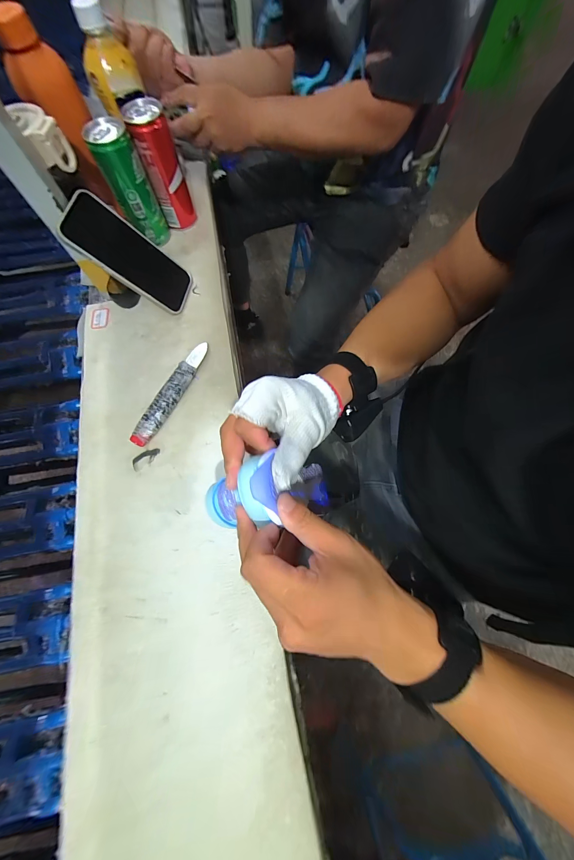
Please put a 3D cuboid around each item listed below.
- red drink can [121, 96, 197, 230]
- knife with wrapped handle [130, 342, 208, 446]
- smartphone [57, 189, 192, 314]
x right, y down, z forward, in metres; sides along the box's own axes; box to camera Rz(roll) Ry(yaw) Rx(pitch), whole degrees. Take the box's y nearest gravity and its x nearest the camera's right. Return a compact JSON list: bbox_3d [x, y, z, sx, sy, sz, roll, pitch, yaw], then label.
[{"bbox_3d":[-0.187,-0.392,0.455,0.052,0.148,0.052,0,71,1],"label":"red drink can"},{"bbox_3d":[-0.157,-0.052,0.406,0.026,0.017,0.163,25,73,9],"label":"knife with wrapped handle"},{"bbox_3d":[-0.210,-0.238,0.408,0.010,0.160,0.080,-8,64,43],"label":"smartphone"}]

